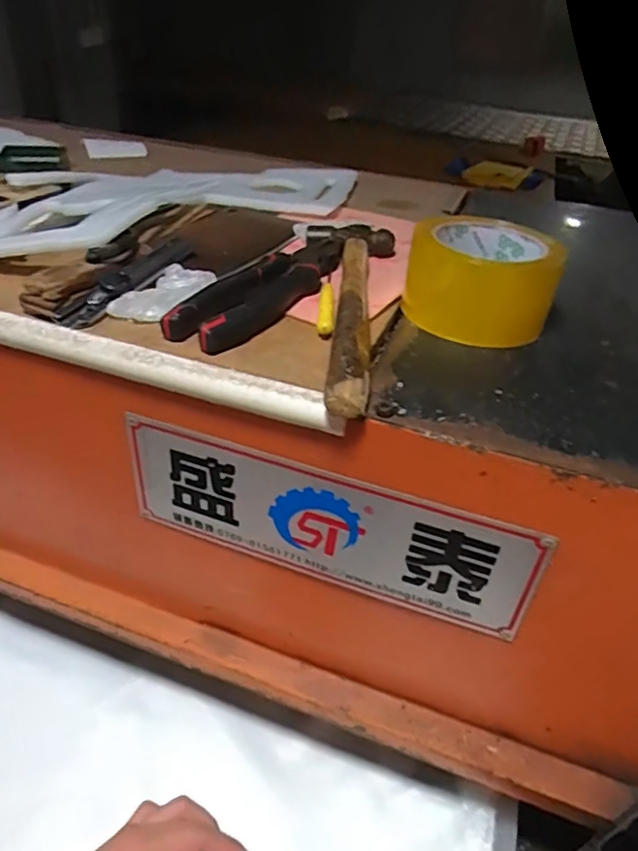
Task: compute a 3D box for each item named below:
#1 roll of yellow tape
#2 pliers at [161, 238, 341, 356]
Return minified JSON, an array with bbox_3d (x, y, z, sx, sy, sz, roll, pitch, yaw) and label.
[{"bbox_3d":[0.115,-0.104,0.413,0.099,0.055,0.100,14,37,14],"label":"roll of yellow tape"},{"bbox_3d":[-0.035,-0.106,0.434,0.049,0.022,0.191,22,40,23],"label":"pliers"}]

